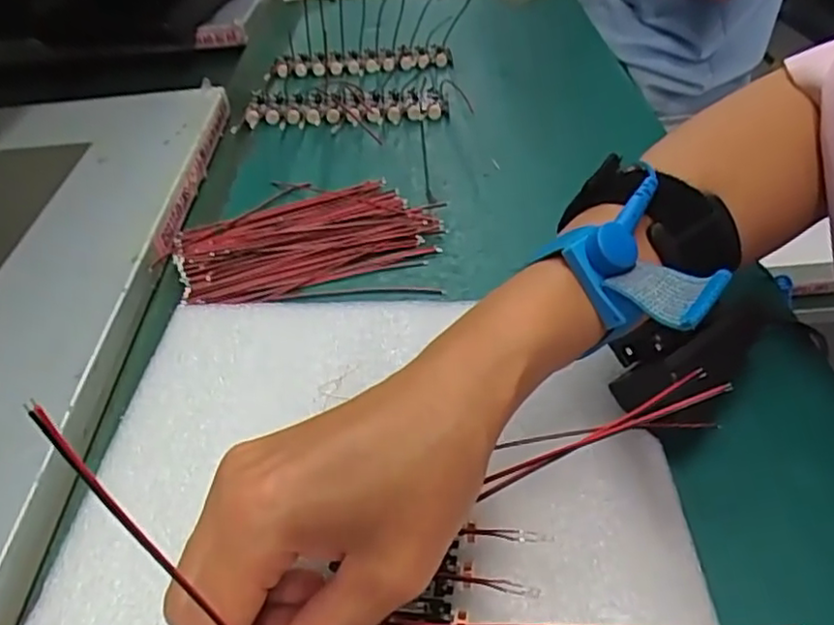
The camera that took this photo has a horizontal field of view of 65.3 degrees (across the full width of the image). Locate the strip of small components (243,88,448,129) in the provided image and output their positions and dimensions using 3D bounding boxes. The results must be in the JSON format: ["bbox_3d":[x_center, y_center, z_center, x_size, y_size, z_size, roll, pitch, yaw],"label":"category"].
[{"bbox_3d":[-0.056,-0.162,0.514,0.153,0.010,0.066,-4,42,2],"label":"strip of small components"}]

